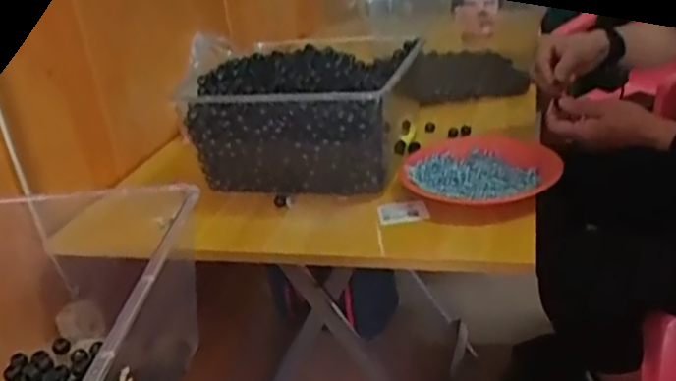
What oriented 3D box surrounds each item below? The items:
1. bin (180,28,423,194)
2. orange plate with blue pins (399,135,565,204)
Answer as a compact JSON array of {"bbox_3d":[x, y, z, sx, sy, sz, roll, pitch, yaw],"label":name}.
[{"bbox_3d":[-0.032,-0.120,0.947,0.269,0.129,0.299,3,27,18],"label":"bin"},{"bbox_3d":[0.168,-0.031,0.851,0.206,0.033,0.194,-5,26,3],"label":"orange plate with blue pins"}]

